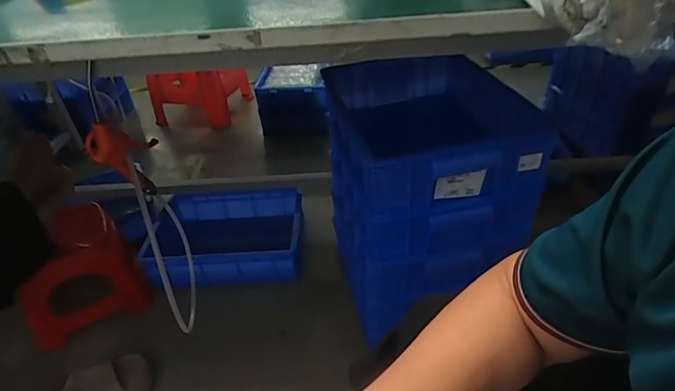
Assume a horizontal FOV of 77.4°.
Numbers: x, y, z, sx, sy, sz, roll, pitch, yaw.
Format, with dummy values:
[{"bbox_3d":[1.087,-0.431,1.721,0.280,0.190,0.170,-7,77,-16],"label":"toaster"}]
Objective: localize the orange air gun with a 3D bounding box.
[{"bbox_3d":[-0.321,-0.060,0.647,0.026,0.131,0.106,9,38,18],"label":"orange air gun"}]

